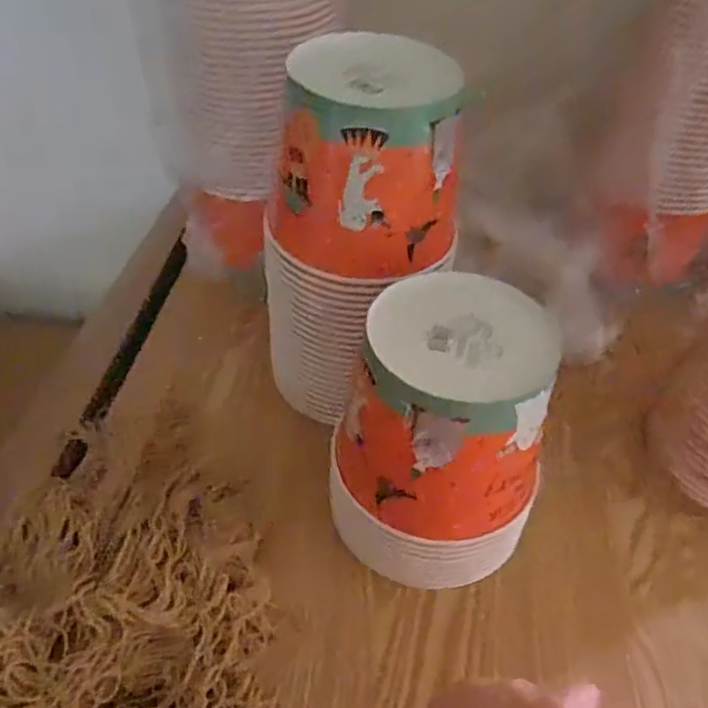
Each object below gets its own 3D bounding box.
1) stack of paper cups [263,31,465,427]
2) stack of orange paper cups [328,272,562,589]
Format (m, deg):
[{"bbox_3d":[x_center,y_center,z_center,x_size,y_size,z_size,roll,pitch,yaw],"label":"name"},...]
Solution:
[{"bbox_3d":[0.004,-0.087,0.564,0.133,0.312,0.129,28,48,23],"label":"stack of paper cups"},{"bbox_3d":[0.068,0.063,0.513,0.149,0.197,0.137,15,44,11],"label":"stack of orange paper cups"}]

